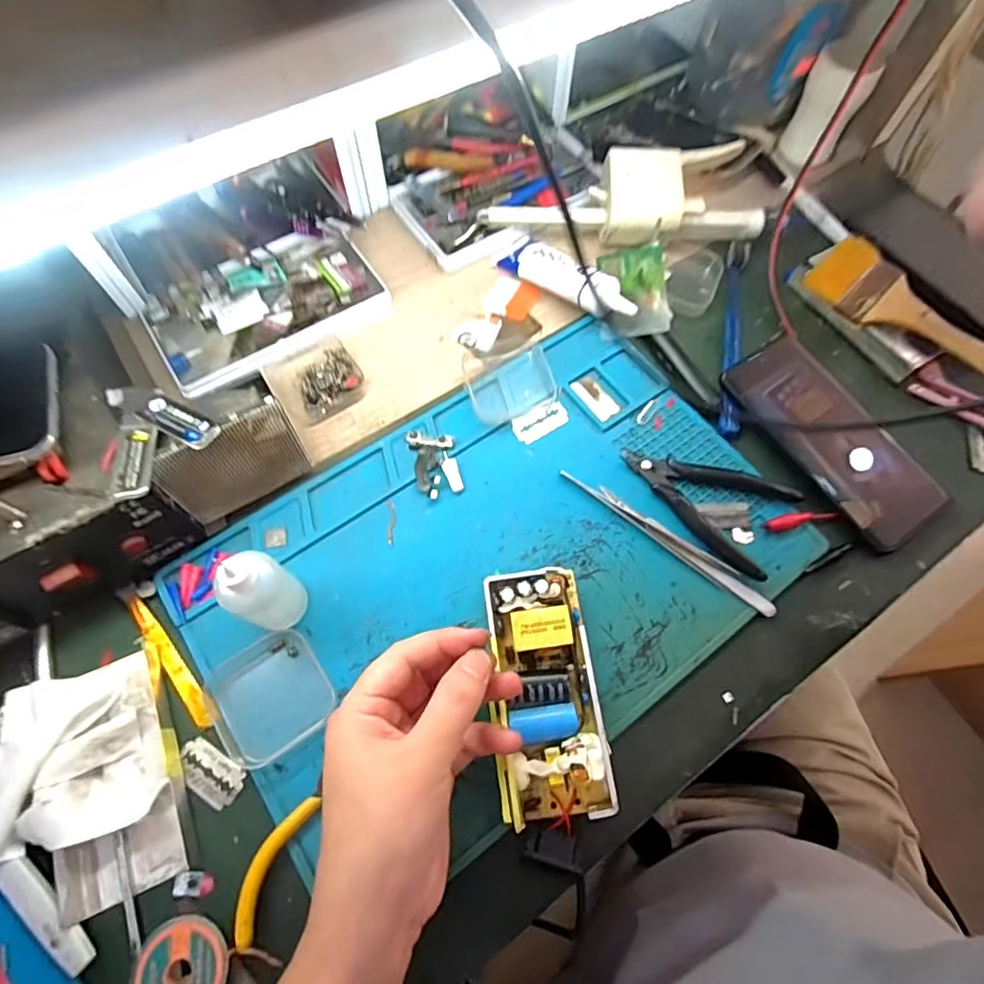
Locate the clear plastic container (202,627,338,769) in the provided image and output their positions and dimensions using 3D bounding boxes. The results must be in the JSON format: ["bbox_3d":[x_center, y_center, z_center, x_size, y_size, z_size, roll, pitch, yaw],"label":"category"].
[{"bbox_3d":[-0.132,0.119,0.324,0.065,0.012,0.066,-35,71,-16],"label":"clear plastic container"}]

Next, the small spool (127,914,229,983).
[{"bbox_3d":[-0.154,0.237,0.269,0.047,0.014,0.045,1,66,-1],"label":"small spool"}]

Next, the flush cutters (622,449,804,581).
[{"bbox_3d":[0.151,-0.002,0.382,0.118,0.010,0.073,41,71,15],"label":"flush cutters"}]

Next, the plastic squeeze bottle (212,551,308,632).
[{"bbox_3d":[-0.126,0.058,0.310,0.030,0.081,0.033,1,66,-1],"label":"plastic squeeze bottle"}]

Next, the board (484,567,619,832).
[{"bbox_3d":[0.030,0.112,0.312,0.057,0.028,0.132,-6,71,-4],"label":"board"}]

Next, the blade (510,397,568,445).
[{"bbox_3d":[0.037,-0.052,0.409,0.044,0.004,0.022,-26,78,-11],"label":"blade"}]

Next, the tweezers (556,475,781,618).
[{"bbox_3d":[0.115,0.033,0.370,0.159,0.006,0.013,34,69,13],"label":"tweezers"}]

